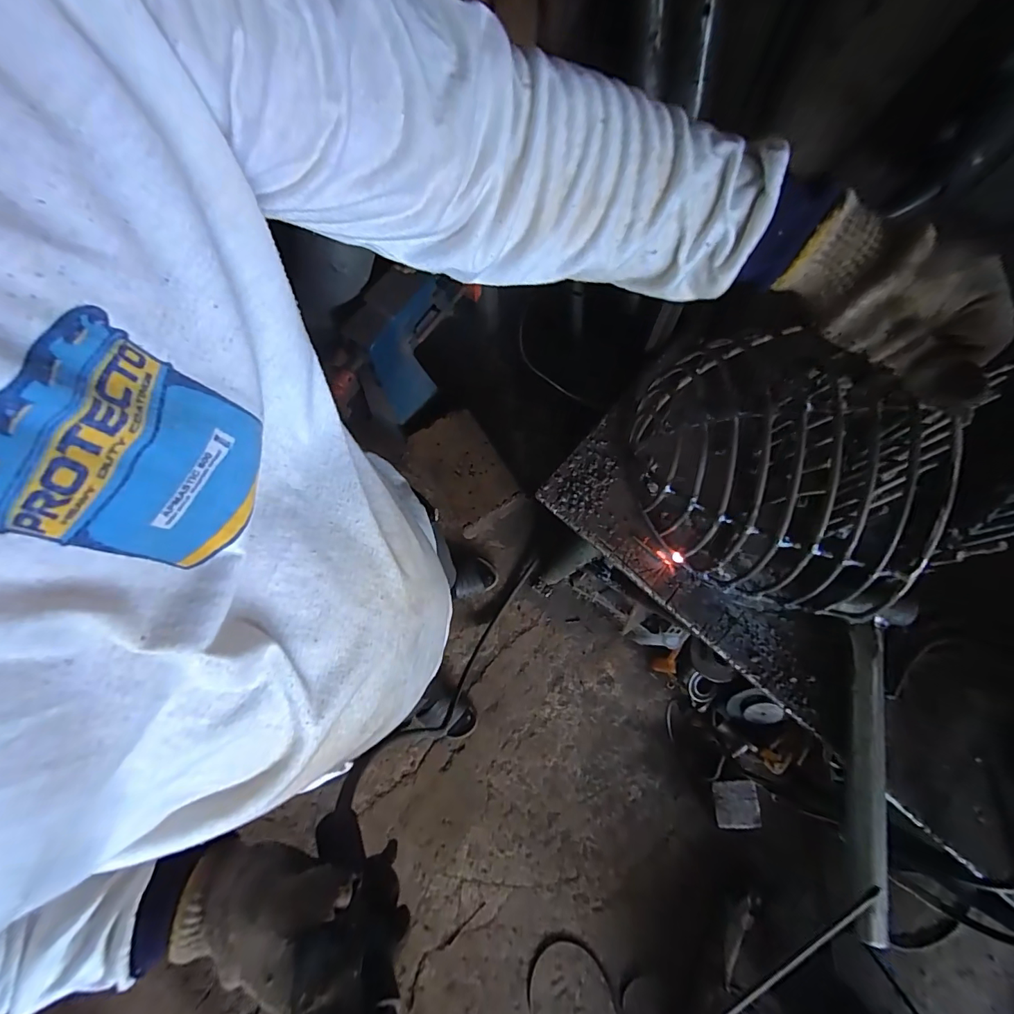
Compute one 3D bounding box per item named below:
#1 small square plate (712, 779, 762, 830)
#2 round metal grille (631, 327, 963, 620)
[{"bbox_3d":[0.536,0.694,1.055,0.101,0.013,0.097,-2,77,1],"label":"small square plate"},{"bbox_3d":[0.193,-0.026,0.345,0.181,0.157,0.165,20,76,6],"label":"round metal grille"}]

